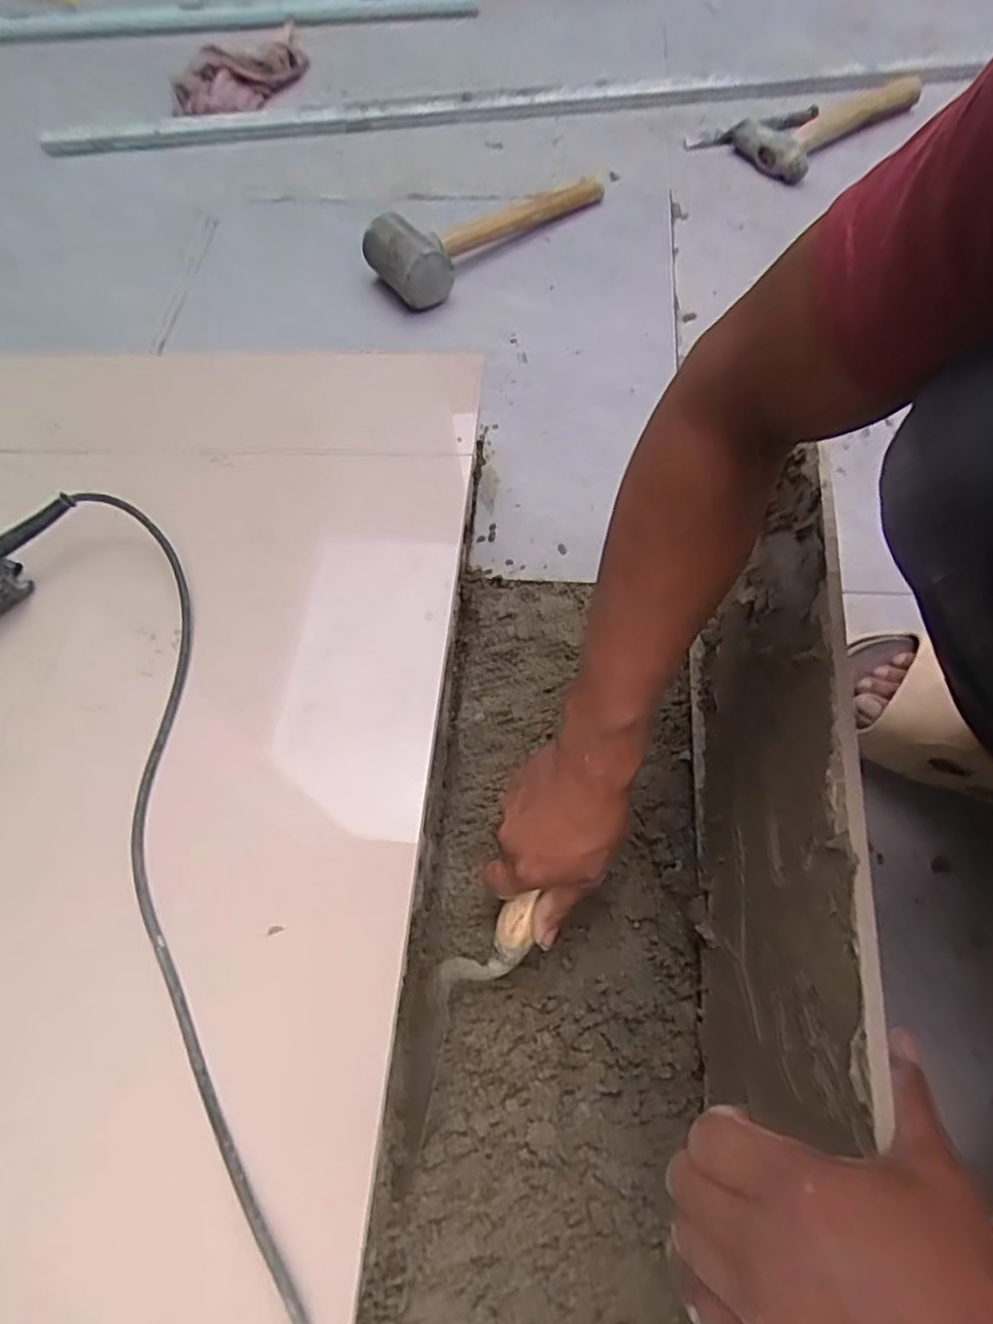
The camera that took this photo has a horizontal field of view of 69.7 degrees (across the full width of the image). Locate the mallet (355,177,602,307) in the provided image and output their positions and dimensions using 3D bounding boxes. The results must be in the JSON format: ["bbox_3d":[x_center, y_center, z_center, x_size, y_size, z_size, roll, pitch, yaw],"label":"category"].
[{"bbox_3d":[0.003,-0.569,0.920,0.095,0.069,0.422,33,55,19],"label":"mallet"}]

